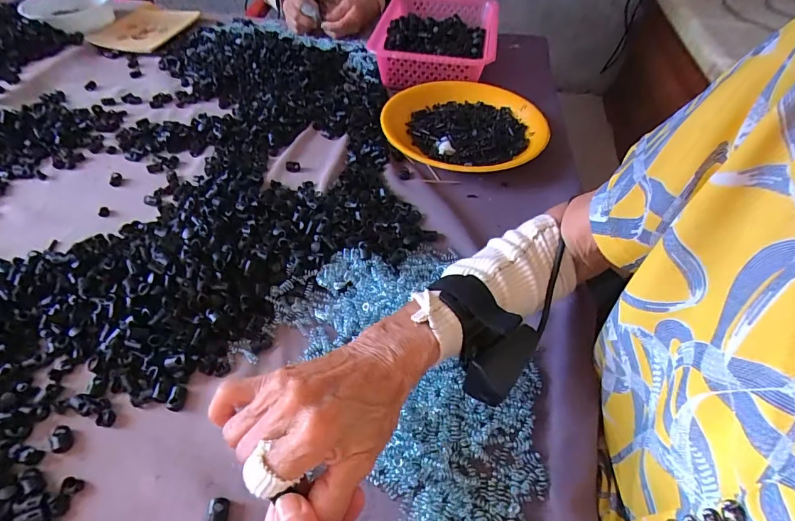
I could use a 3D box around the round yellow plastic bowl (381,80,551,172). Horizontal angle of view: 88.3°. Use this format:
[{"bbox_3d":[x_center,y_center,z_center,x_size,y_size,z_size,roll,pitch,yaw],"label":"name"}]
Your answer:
[{"bbox_3d":[0.104,-0.204,0.630,0.235,0.038,0.243,1,50,-1],"label":"round yellow plastic bowl"}]

